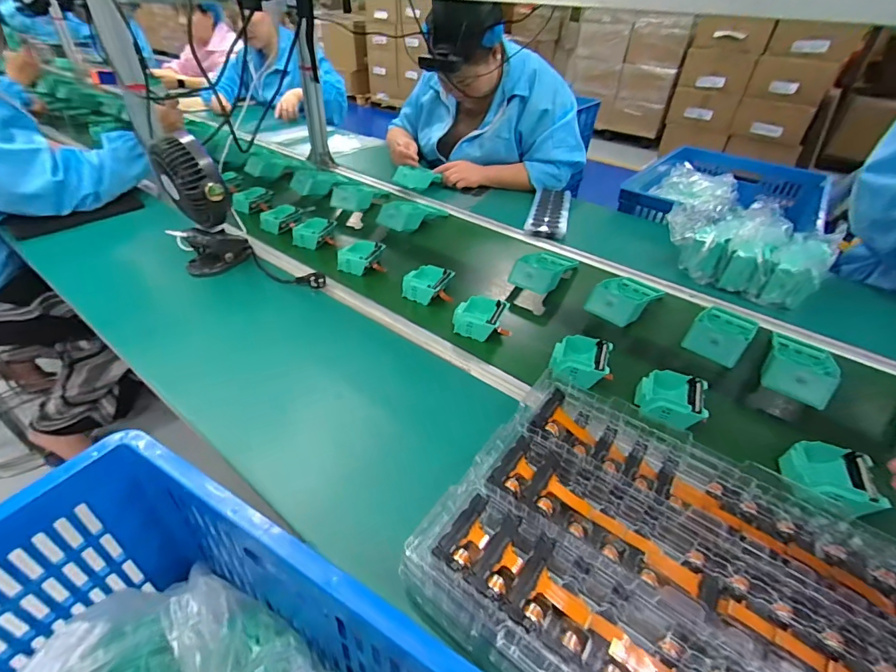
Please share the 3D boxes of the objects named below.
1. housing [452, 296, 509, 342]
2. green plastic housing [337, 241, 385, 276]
[{"bbox_3d":[0.055,-0.034,0.725,0.078,0.037,0.080,16,41,18],"label":"housing"},{"bbox_3d":[-0.178,-0.160,0.871,0.076,0.036,0.088,18,41,20],"label":"green plastic housing"}]

